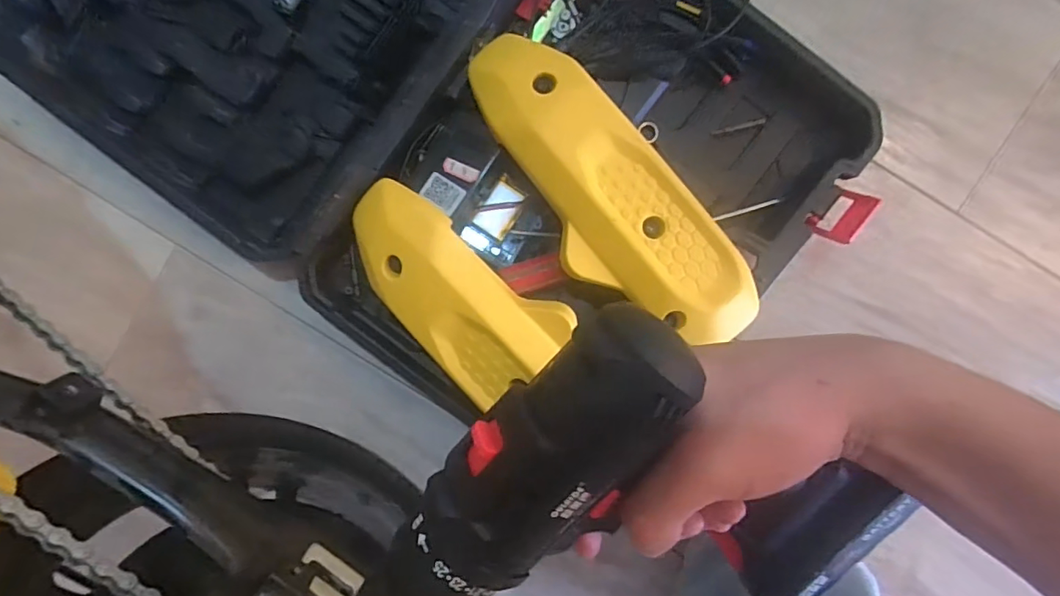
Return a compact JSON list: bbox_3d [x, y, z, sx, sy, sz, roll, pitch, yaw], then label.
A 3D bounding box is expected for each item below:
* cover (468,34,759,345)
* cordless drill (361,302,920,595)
[{"bbox_3d":[0.054,-0.082,0.427,0.106,0.054,0.298,-40,91,4],"label":"cover"},{"bbox_3d":[0.055,0.074,0.237,0.218,0.065,0.146,13,116,-24],"label":"cordless drill"}]

